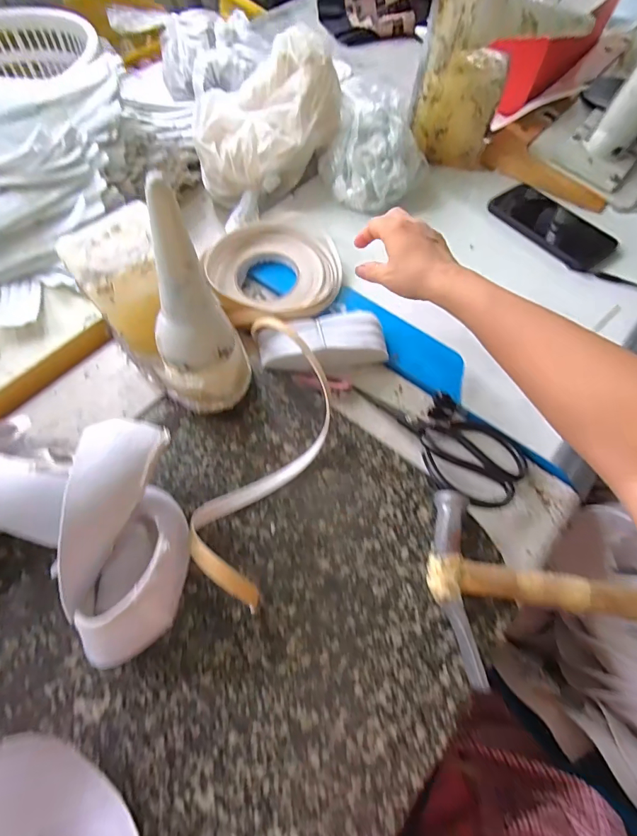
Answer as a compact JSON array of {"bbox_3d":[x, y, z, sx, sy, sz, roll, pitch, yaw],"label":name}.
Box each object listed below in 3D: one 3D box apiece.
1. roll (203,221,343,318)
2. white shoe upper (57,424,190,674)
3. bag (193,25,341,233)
[{"bbox_3d":[-0.047,-0.189,0.507,0.153,0.038,0.166,8,62,6],"label":"roll"},{"bbox_3d":[-0.133,0.090,0.304,0.065,0.111,0.144,-1,61,1],"label":"white shoe upper"},{"bbox_3d":[-0.089,-0.404,0.563,0.156,0.153,0.213,40,69,20],"label":"bag"}]

